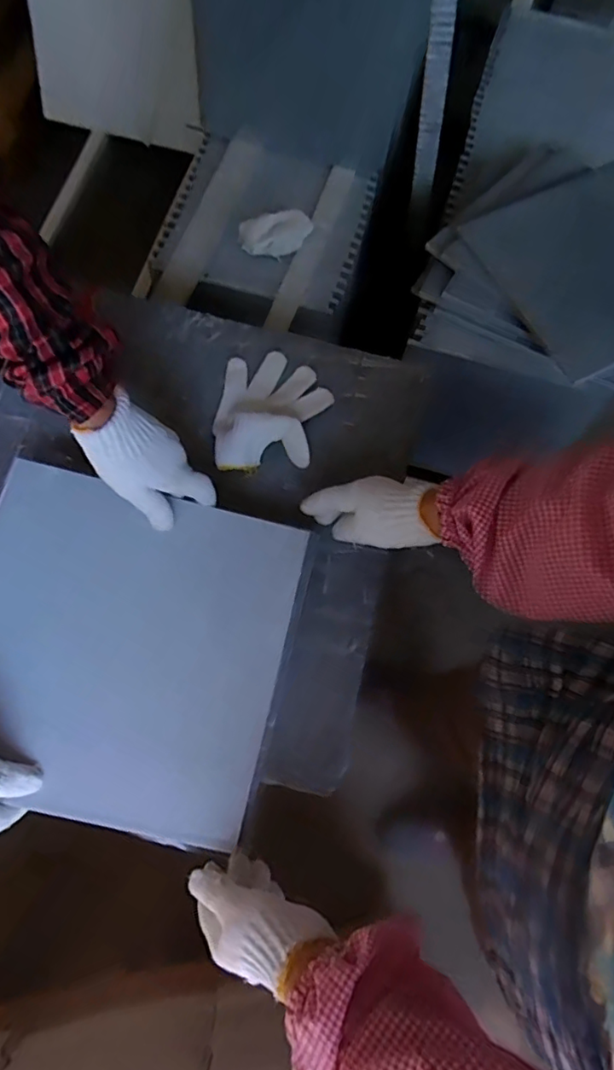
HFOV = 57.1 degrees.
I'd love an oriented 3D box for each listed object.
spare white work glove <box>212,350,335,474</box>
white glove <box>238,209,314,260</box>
[{"bbox_3d":[-0.040,-0.145,0.644,0.128,0.041,0.164,9,73,1],"label":"spare white work glove"},{"bbox_3d":[-0.050,-0.484,0.904,0.115,0.014,0.080,-2,73,-3],"label":"white glove"}]

